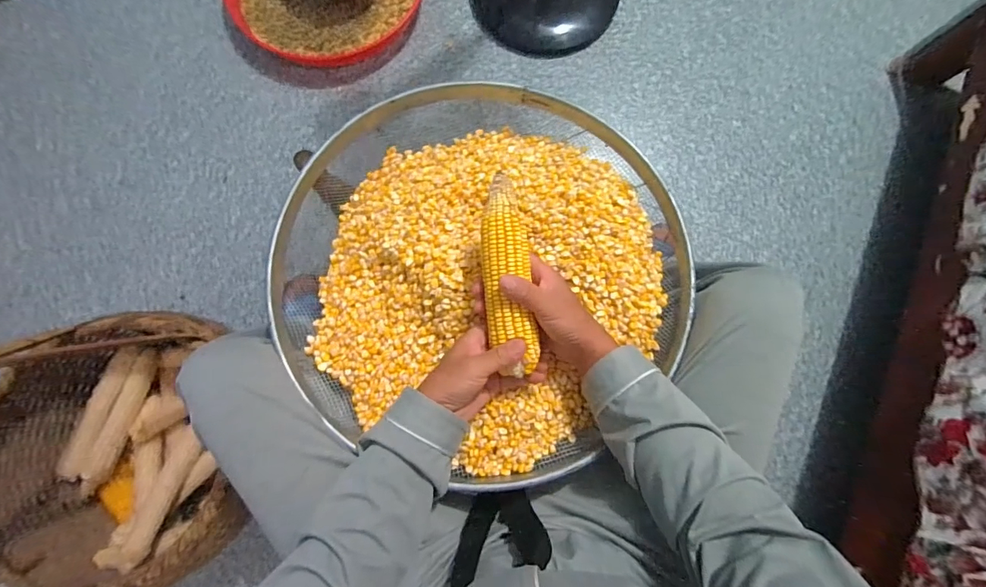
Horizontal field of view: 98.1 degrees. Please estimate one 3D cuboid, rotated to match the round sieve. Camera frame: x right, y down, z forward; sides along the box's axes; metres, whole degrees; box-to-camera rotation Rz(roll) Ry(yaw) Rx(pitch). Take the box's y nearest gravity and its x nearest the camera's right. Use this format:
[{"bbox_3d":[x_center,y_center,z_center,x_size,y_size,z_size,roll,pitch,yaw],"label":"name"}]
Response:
[{"bbox_3d":[-0.012,-0.031,0.549,0.486,0.088,0.491,0,80,0],"label":"round sieve"}]

